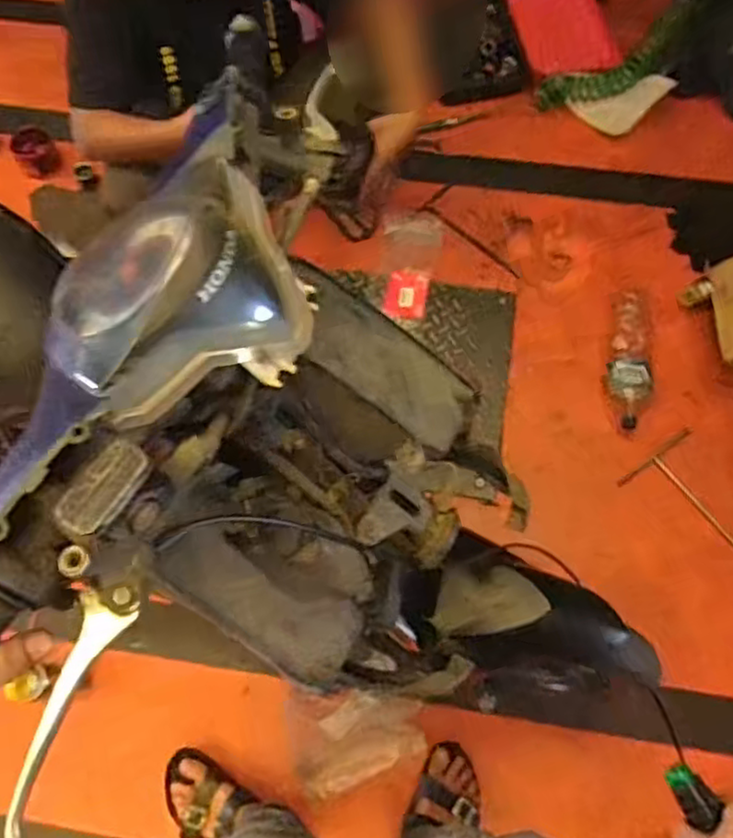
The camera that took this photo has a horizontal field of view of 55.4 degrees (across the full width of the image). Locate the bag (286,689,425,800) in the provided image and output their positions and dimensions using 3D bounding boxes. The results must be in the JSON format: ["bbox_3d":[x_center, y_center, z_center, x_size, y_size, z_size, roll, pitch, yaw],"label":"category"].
[{"bbox_3d":[-0.016,0.574,1.261,0.240,0.042,0.191,-9,68,-3],"label":"bag"}]

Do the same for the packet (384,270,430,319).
[{"bbox_3d":[0.093,-0.287,1.623,0.096,0.024,0.136,2,59,14],"label":"packet"}]

